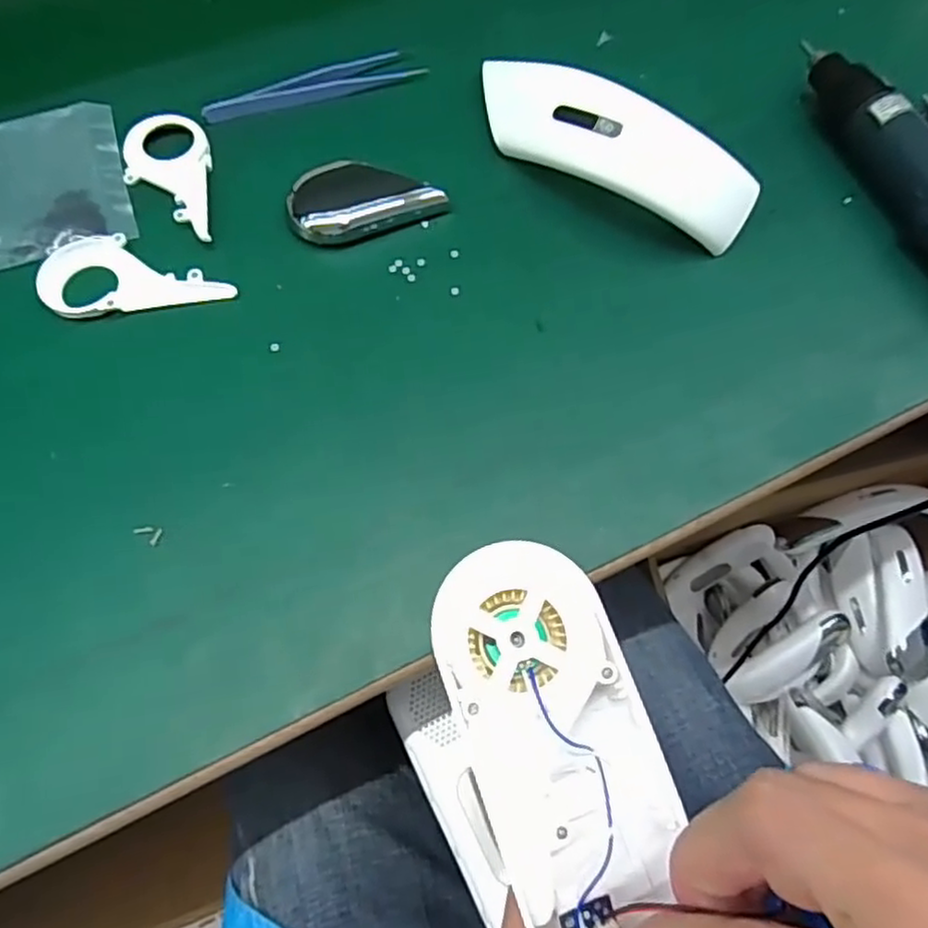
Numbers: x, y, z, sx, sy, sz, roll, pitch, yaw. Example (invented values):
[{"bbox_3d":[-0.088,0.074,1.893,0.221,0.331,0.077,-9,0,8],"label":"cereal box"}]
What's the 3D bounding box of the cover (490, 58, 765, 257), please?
[{"bbox_3d":[0.072,-0.169,0.356,0.170,0.047,0.047,33,70,12],"label":"cover"}]

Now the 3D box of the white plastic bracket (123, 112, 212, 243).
[{"bbox_3d":[-0.160,-0.154,0.366,0.046,0.005,0.086,-6,67,-4],"label":"white plastic bracket"}]

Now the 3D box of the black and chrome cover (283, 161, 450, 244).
[{"bbox_3d":[-0.052,-0.143,0.364,0.080,0.015,0.039,-13,68,-7],"label":"black and chrome cover"}]

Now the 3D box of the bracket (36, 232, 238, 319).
[{"bbox_3d":[-0.166,-0.098,0.345,0.091,0.007,0.048,-11,68,-7],"label":"bracket"}]

